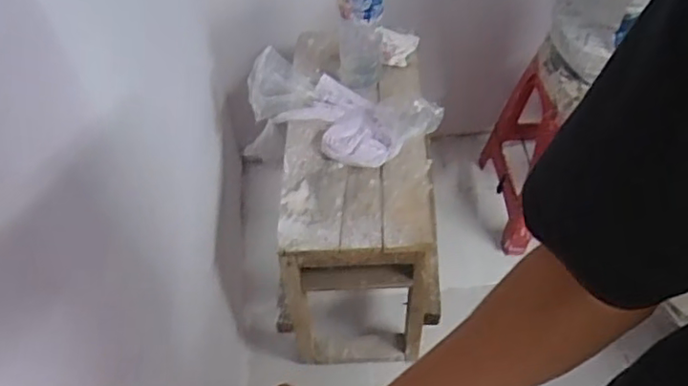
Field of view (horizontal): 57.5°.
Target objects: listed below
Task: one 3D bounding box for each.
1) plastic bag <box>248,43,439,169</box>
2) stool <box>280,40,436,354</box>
[{"bbox_3d":[-0.012,-0.150,1.188,0.370,0.075,0.177,13,54,14],"label":"plastic bag"},{"bbox_3d":[0.020,0.037,1.356,0.314,0.510,0.476,-4,51,1],"label":"stool"}]

